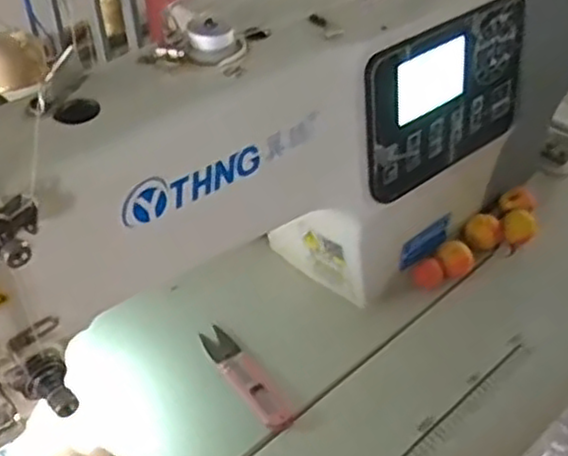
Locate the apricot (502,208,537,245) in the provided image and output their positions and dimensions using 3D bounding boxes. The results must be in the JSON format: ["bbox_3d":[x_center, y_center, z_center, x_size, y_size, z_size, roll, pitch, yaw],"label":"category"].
[{"bbox_3d":[0.195,-0.002,0.605,0.026,0.023,0.021,13,43,14],"label":"apricot"}]

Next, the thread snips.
[{"bbox_3d":[-0.028,0.104,0.515,0.023,0.010,0.103,-22,46,-22],"label":"thread snips"}]

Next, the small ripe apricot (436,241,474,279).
[{"bbox_3d":[0.136,0.024,0.580,0.026,0.024,0.022,20,46,21],"label":"small ripe apricot"}]

